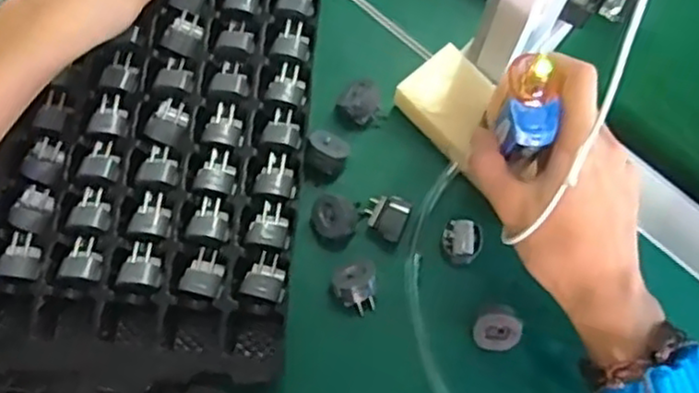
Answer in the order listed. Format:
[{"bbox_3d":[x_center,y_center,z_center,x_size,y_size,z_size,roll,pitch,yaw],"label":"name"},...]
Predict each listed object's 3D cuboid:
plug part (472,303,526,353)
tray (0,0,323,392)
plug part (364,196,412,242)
[{"bbox_3d":[0.090,0.080,0.430,0.027,0.016,0.027,1,73,-2],"label":"plug part"},{"bbox_3d":[-0.122,-0.054,0.469,0.191,0.037,0.347,6,73,0],"label":"tray"},{"bbox_3d":[0.023,0.013,0.451,0.028,0.023,0.026,27,74,9],"label":"plug part"}]

